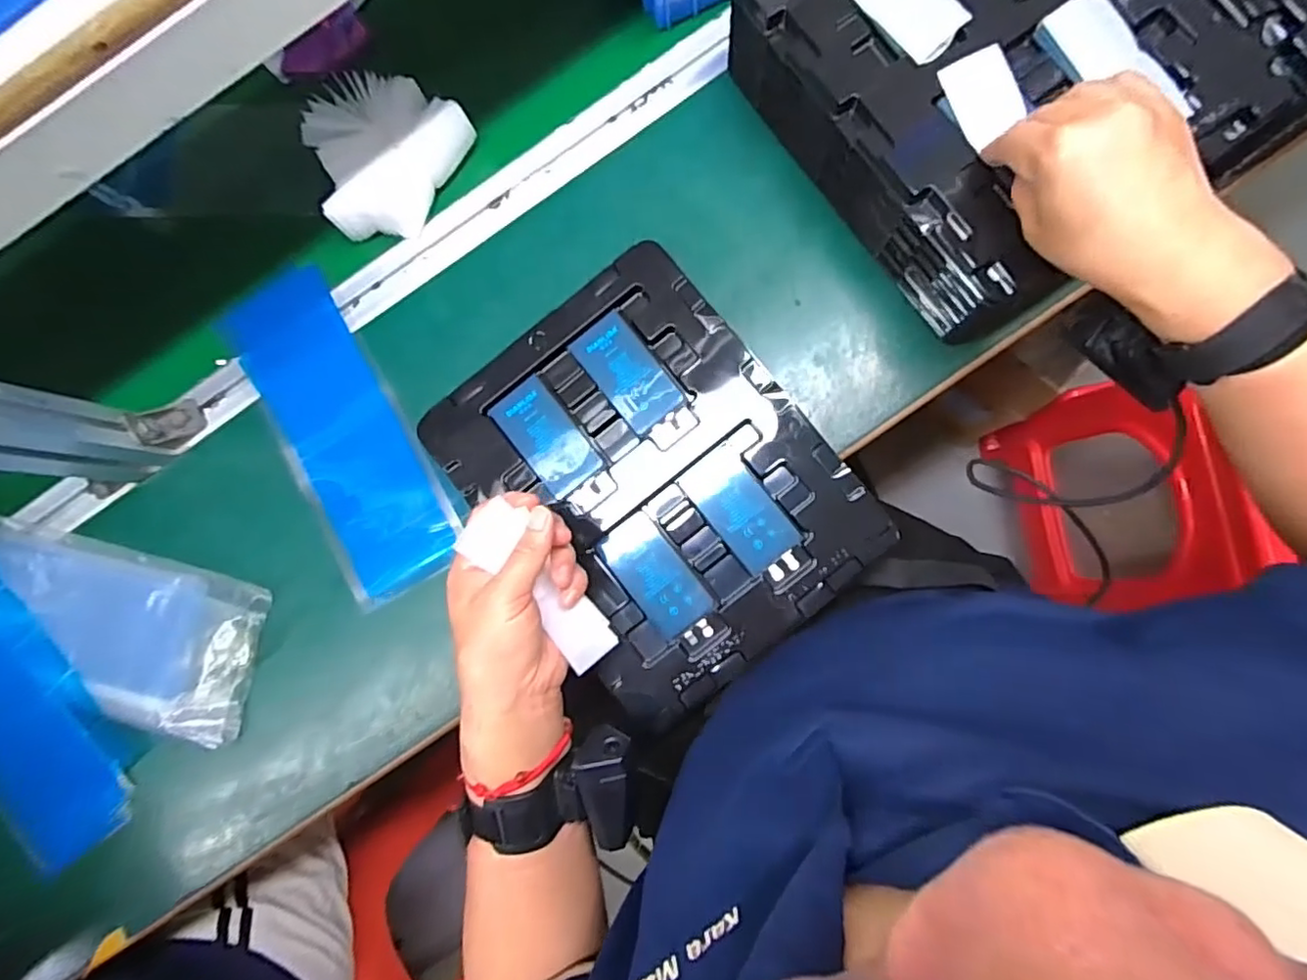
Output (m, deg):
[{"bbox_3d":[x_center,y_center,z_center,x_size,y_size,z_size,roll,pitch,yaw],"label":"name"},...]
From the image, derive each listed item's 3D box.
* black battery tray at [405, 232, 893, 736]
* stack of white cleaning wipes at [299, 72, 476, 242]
[{"bbox_3d":[0.000,-0.007,0.442,0.217,0.029,0.272,-39,82,1],"label":"black battery tray"},{"bbox_3d":[-0.213,-0.258,0.482,0.096,0.043,0.123,36,89,8],"label":"stack of white cleaning wipes"}]

